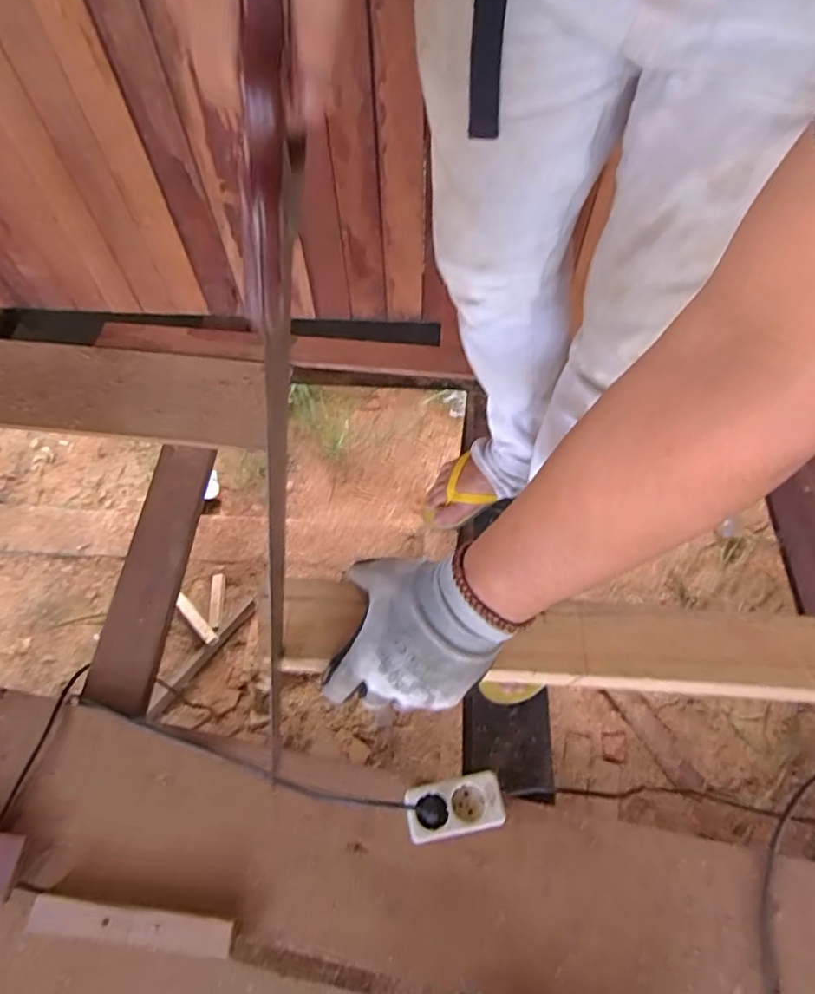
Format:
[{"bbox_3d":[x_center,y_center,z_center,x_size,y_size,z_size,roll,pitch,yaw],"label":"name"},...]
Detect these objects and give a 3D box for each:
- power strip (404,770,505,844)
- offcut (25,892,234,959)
[{"bbox_3d":[0.053,0.357,0.649,0.107,0.044,0.057,-11,61,-4],"label":"power strip"},{"bbox_3d":[-0.299,0.461,0.607,0.221,0.018,0.035,4,61,4],"label":"offcut"}]

